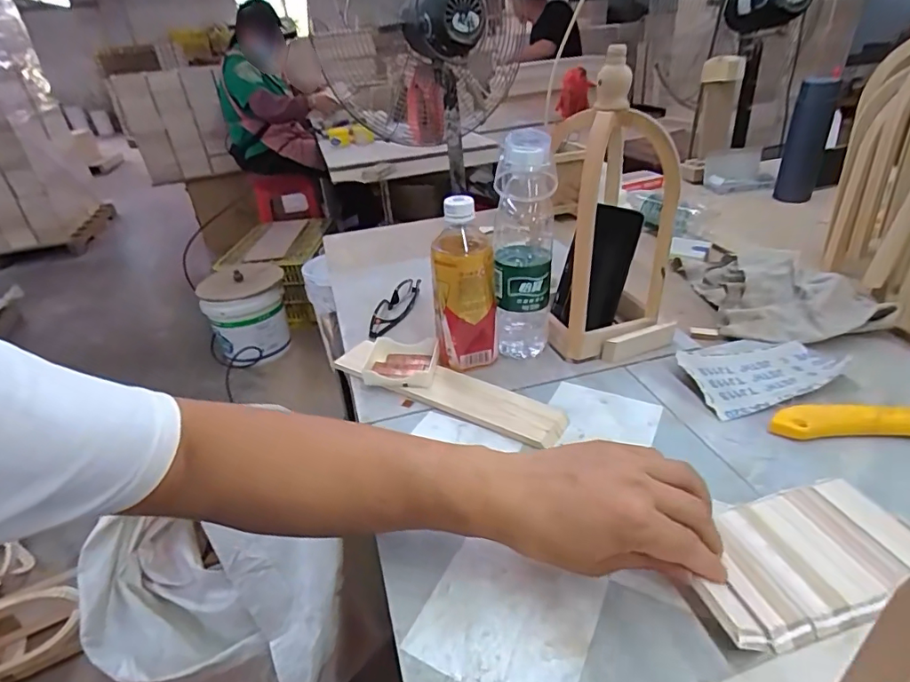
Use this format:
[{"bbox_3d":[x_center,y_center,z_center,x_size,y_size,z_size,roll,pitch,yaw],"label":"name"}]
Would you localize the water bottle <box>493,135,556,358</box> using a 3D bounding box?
[{"bbox_3d":[0.074,-0.093,0.548,0.061,0.244,0.054,-1,30,6],"label":"water bottle"}]

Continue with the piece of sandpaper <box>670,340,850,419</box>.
[{"bbox_3d":[0.318,0.026,0.543,0.156,0.017,0.108,-12,31,-13],"label":"piece of sandpaper"}]

